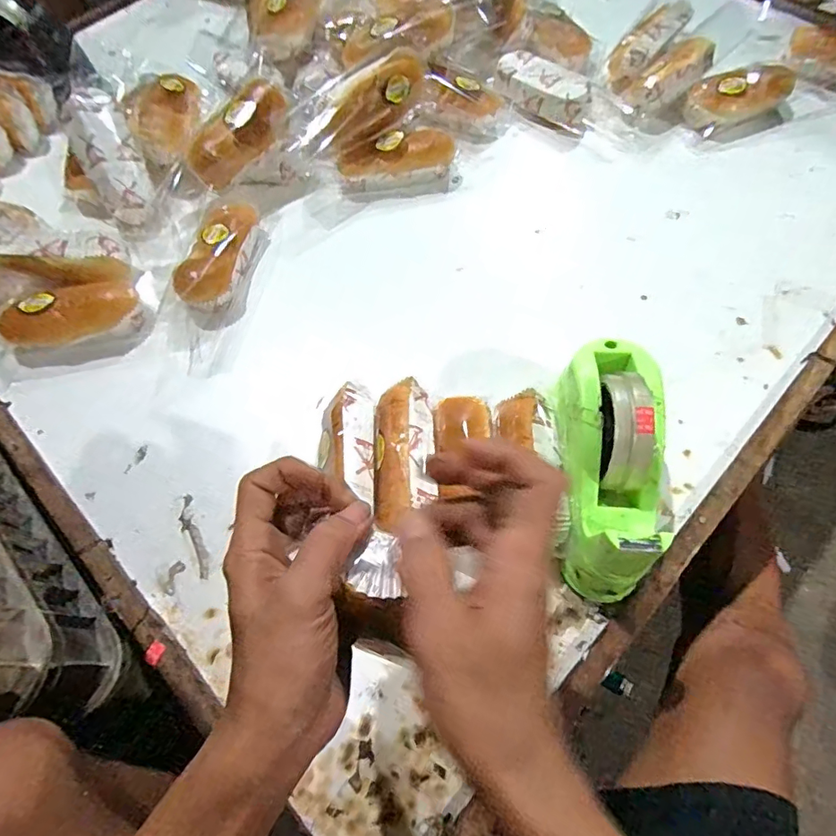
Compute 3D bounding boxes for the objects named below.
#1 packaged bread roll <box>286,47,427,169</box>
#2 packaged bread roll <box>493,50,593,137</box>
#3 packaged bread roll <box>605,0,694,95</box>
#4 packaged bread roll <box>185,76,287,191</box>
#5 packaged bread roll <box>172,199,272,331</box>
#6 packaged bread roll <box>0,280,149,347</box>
[{"bbox_3d":[-0.069,-0.368,0.597,0.183,0.068,0.059,-29,67,11],"label":"packaged bread roll"},{"bbox_3d":[0.166,-0.439,0.672,0.071,0.043,0.152,-40,71,-15],"label":"packaged bread roll"},{"bbox_3d":[0.320,-0.521,0.705,0.060,0.053,0.175,34,71,15],"label":"packaged bread roll"},{"bbox_3d":[-0.215,-0.339,0.596,0.050,0.045,0.137,40,88,17],"label":"packaged bread roll"},{"bbox_3d":[-0.225,-0.186,0.574,0.073,0.045,0.172,7,66,5],"label":"packaged bread roll"},{"bbox_3d":[-0.377,-0.110,0.545,0.148,0.046,0.054,-11,66,-3],"label":"packaged bread roll"}]

